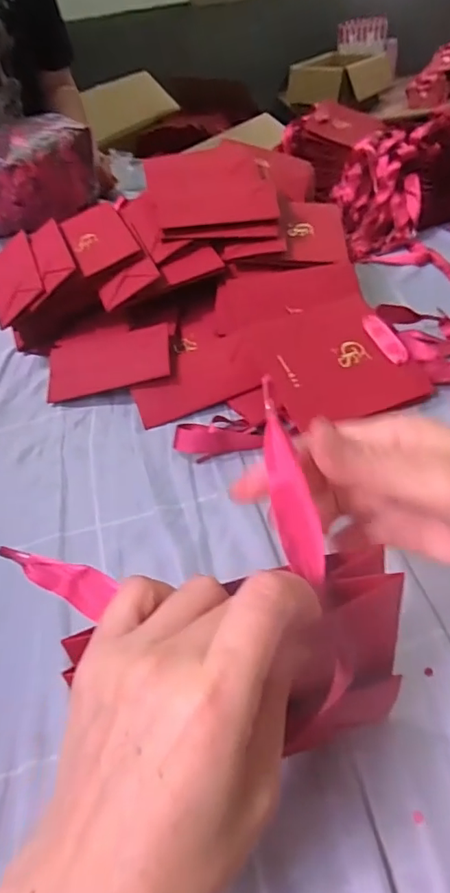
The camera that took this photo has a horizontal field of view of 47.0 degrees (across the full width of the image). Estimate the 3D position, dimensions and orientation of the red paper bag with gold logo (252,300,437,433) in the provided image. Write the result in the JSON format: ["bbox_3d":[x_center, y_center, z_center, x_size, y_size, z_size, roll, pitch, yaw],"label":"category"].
[{"bbox_3d":[0.108,-0.086,0.501,0.136,0.006,0.133,-15,59,-7],"label":"red paper bag with gold logo"}]

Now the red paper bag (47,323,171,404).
[{"bbox_3d":[-0.123,-0.095,0.556,0.137,0.011,0.083,-12,61,12],"label":"red paper bag"}]

